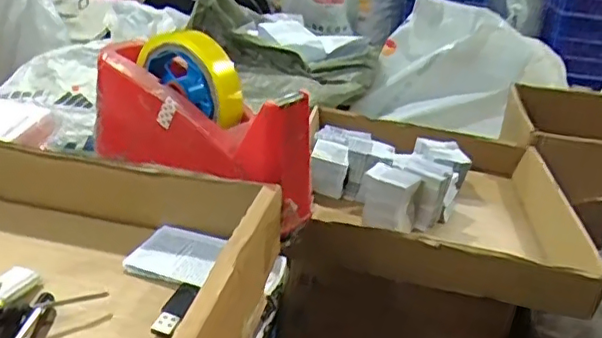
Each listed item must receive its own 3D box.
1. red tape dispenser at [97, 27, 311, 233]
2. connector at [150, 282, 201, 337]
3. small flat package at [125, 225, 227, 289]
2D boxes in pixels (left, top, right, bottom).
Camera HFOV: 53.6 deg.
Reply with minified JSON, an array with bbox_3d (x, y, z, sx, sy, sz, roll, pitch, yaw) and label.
[{"bbox_3d":[-0.079,-0.042,0.458,0.196,0.105,0.061,22,31,30],"label":"red tape dispenser"},{"bbox_3d":[-0.074,0.083,0.357,0.017,0.009,0.049,9,27,7],"label":"connector"},{"bbox_3d":[-0.083,0.056,0.405,0.056,0.008,0.054,12,27,12],"label":"small flat package"}]

